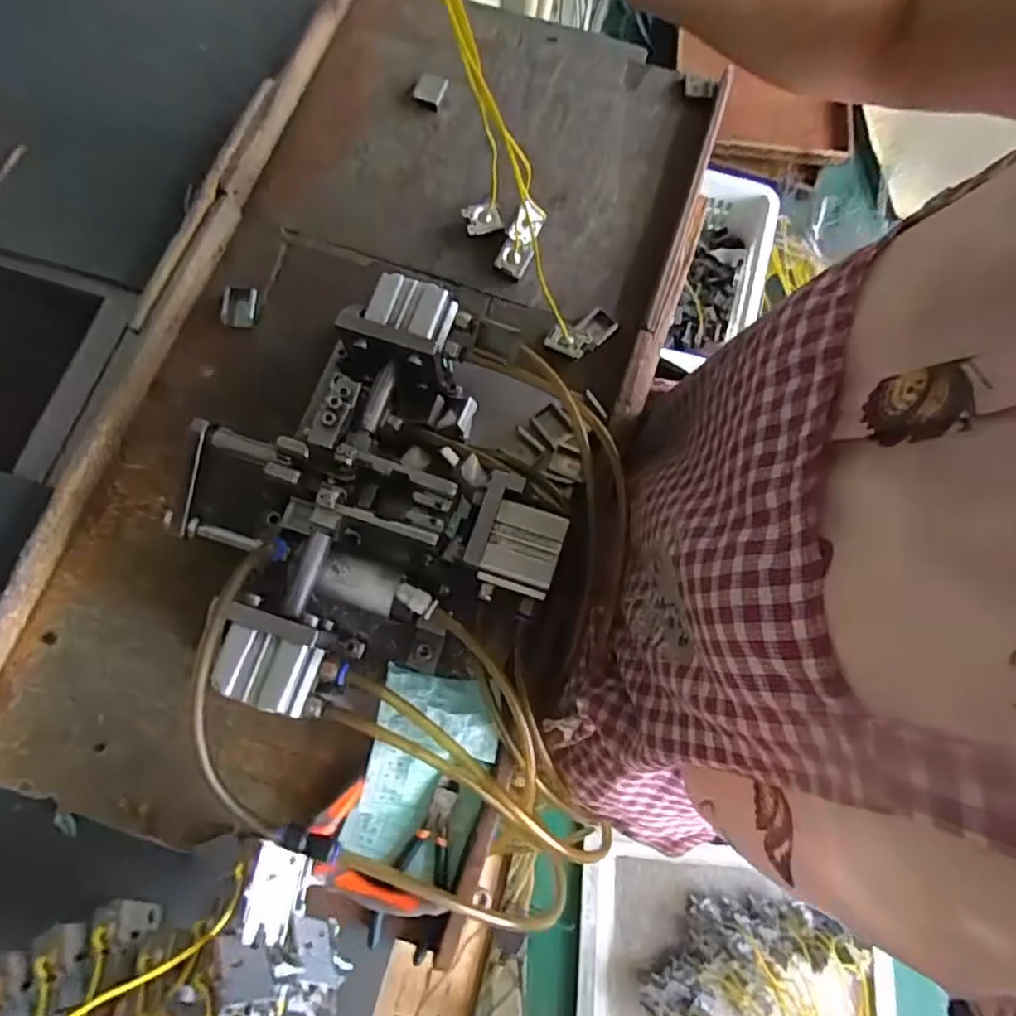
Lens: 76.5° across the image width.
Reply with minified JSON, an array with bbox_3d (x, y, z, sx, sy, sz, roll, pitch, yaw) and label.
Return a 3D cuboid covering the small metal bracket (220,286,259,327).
[{"bbox_3d":[-0.228,-0.170,0.548,0.027,0.018,0.032,5,76,2],"label":"small metal bracket"}]

